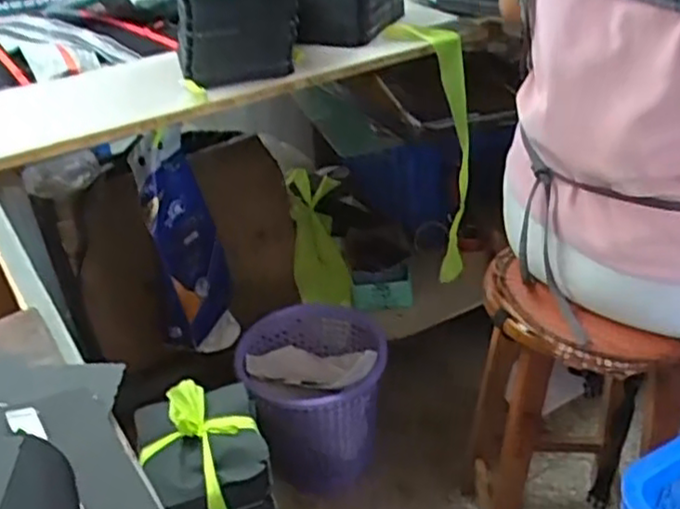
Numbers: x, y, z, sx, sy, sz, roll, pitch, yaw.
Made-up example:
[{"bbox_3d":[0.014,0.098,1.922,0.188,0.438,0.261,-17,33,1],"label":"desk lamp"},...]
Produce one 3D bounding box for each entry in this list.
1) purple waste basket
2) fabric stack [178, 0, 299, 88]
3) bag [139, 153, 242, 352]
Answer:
[{"bbox_3d":[-0.053,0.254,1.384,0.294,0.296,0.261,-5,33,-1],"label":"purple waste basket"},{"bbox_3d":[-0.178,-0.398,1.263,0.213,0.194,0.060,-10,52,-10],"label":"fabric stack"},{"bbox_3d":[-0.295,-0.003,1.447,0.049,0.404,0.214,1,21,23],"label":"bag"}]

